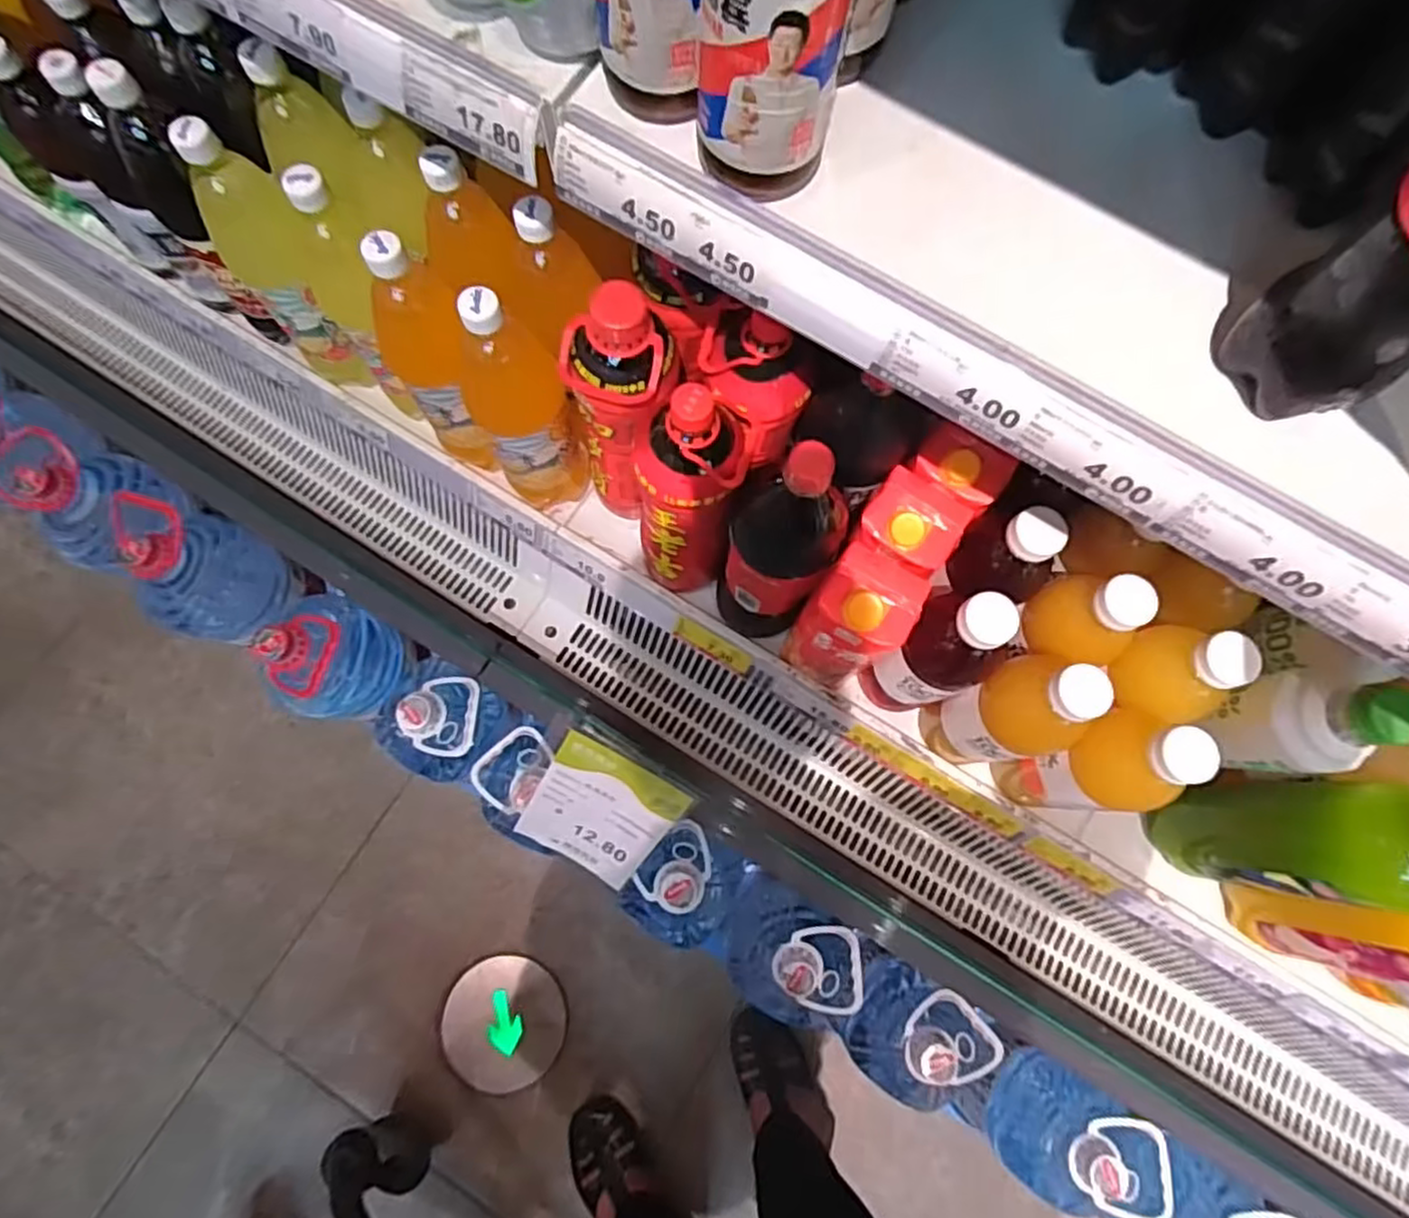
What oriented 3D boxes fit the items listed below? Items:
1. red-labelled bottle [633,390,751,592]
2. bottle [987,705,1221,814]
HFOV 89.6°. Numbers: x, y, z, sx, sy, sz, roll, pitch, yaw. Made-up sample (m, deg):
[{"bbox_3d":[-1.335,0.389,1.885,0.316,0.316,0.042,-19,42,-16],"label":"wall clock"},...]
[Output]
[{"bbox_3d":[-0.013,-0.089,0.617,0.079,0.295,0.075,2,76,-1],"label":"red-labelled bottle"},{"bbox_3d":[0.330,0.131,0.601,0.071,0.230,0.074,-3,76,-3],"label":"bottle"}]

